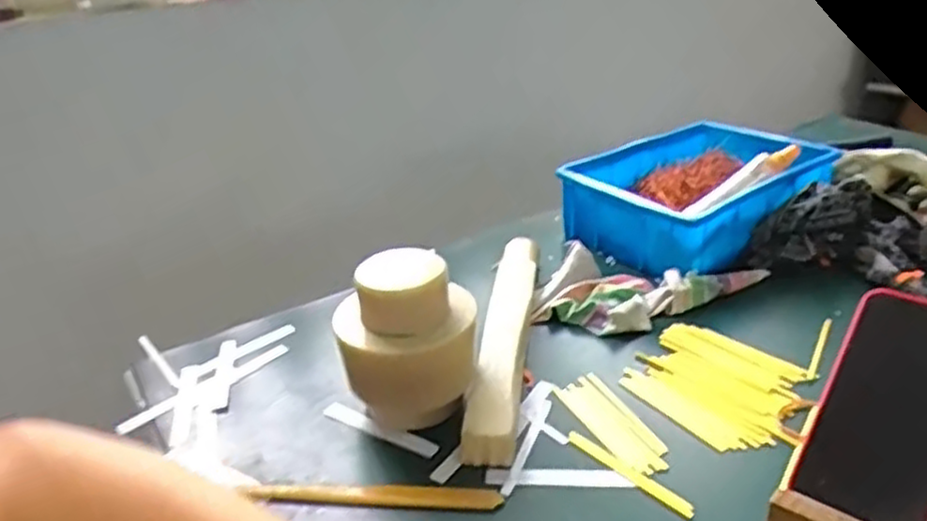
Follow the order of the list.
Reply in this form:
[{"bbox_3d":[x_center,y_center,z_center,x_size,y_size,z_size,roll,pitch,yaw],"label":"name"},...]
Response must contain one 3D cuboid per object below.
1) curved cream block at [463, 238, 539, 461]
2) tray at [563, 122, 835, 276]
[{"bbox_3d":[0.041,0.064,0.696,0.040,0.038,0.337,1,27,9],"label":"curved cream block"},{"bbox_3d":[0.282,-0.079,0.897,0.295,0.090,0.214,-24,33,-35],"label":"tray"}]

